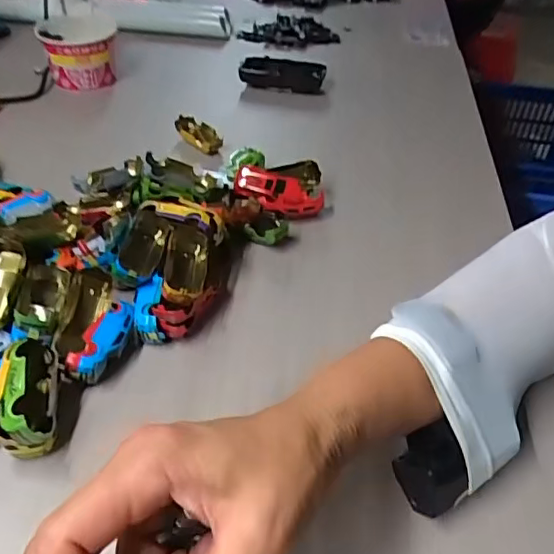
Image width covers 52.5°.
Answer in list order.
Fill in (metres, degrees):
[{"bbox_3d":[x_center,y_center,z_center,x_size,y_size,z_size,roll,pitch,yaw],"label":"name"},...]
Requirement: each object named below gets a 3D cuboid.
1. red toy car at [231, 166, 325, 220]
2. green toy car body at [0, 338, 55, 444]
[{"bbox_3d":[0.001,-0.076,0.510,0.082,0.029,0.029,22,41,1],"label":"red toy car"},{"bbox_3d":[-0.148,0.064,0.330,0.026,0.023,0.066,-10,41,-16],"label":"green toy car body"}]

